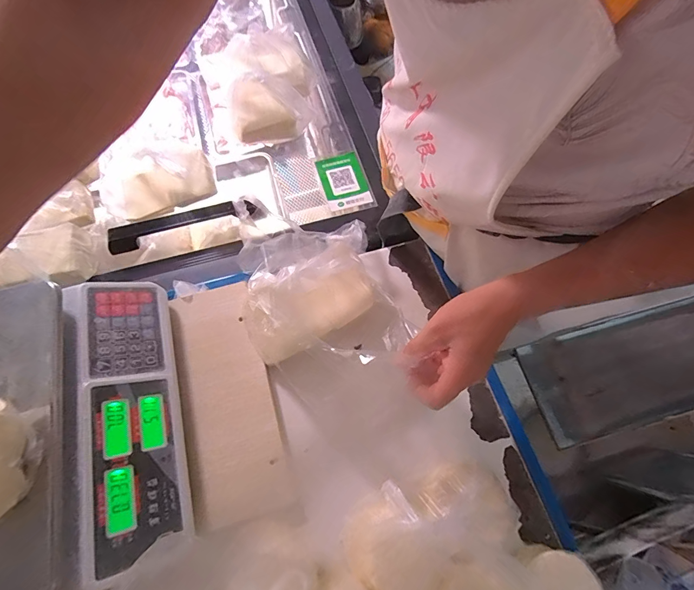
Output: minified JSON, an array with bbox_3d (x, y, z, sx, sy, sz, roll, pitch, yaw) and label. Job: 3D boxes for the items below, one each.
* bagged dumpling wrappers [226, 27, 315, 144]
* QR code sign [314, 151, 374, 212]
[{"bbox_3d":[-0.144,-0.403,0.699,0.148,0.099,0.213,-3,68,-2],"label":"bagged dumpling wrappers"},{"bbox_3d":[-0.008,-0.214,0.679,0.078,0.007,0.117,-16,69,-7],"label":"QR code sign"}]

